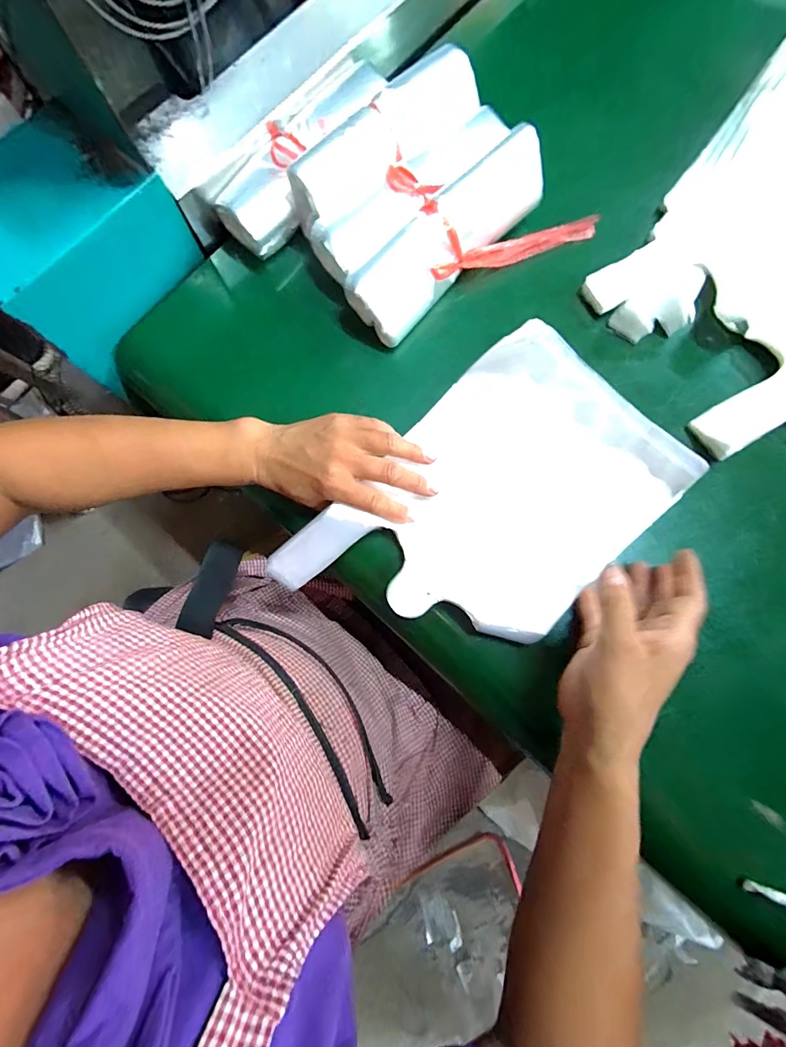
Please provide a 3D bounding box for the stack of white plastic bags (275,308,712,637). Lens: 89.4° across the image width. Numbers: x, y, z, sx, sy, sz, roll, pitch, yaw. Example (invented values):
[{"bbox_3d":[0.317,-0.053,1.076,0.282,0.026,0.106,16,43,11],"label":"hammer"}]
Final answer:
[{"bbox_3d":[0.074,-0.002,0.337,0.294,0.043,0.194,-45,85,-2],"label":"stack of white plastic bags"}]

